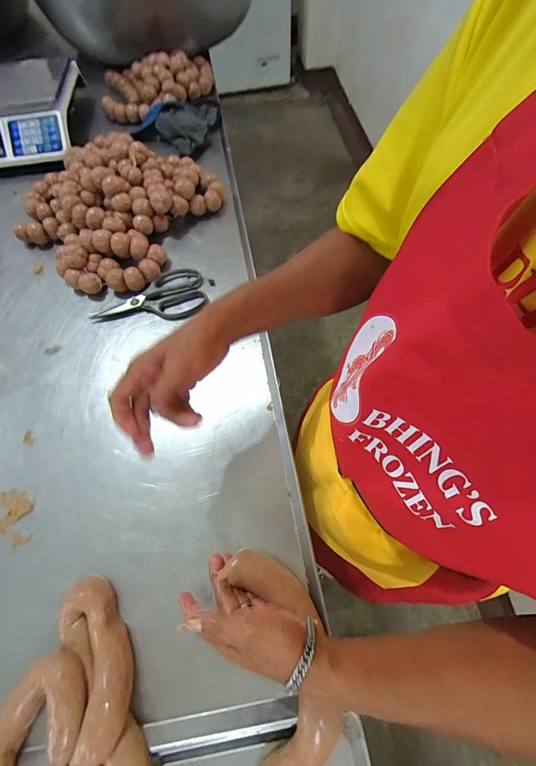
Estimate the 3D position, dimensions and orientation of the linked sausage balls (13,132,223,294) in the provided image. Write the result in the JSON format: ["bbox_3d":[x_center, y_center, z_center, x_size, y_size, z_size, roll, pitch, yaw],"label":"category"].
[{"bbox_3d":[-0.316,-0.357,0.646,0.339,0.097,0.351,-1,65,2],"label":"linked sausage balls"}]

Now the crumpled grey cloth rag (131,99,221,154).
[{"bbox_3d":[-0.219,-0.648,0.816,0.154,0.050,0.220,38,71,17],"label":"crumpled grey cloth rag"}]

